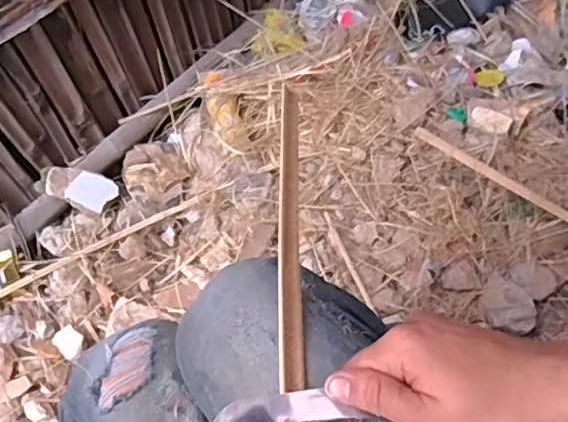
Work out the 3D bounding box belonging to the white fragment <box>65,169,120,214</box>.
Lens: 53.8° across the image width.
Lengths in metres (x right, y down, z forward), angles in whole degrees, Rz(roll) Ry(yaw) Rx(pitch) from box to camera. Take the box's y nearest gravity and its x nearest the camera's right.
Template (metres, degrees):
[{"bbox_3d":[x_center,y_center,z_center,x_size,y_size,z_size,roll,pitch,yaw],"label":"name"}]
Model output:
[{"bbox_3d":[-0.330,-0.033,0.972,0.006,0.075,0.064,7,67,56],"label":"white fragment"}]

